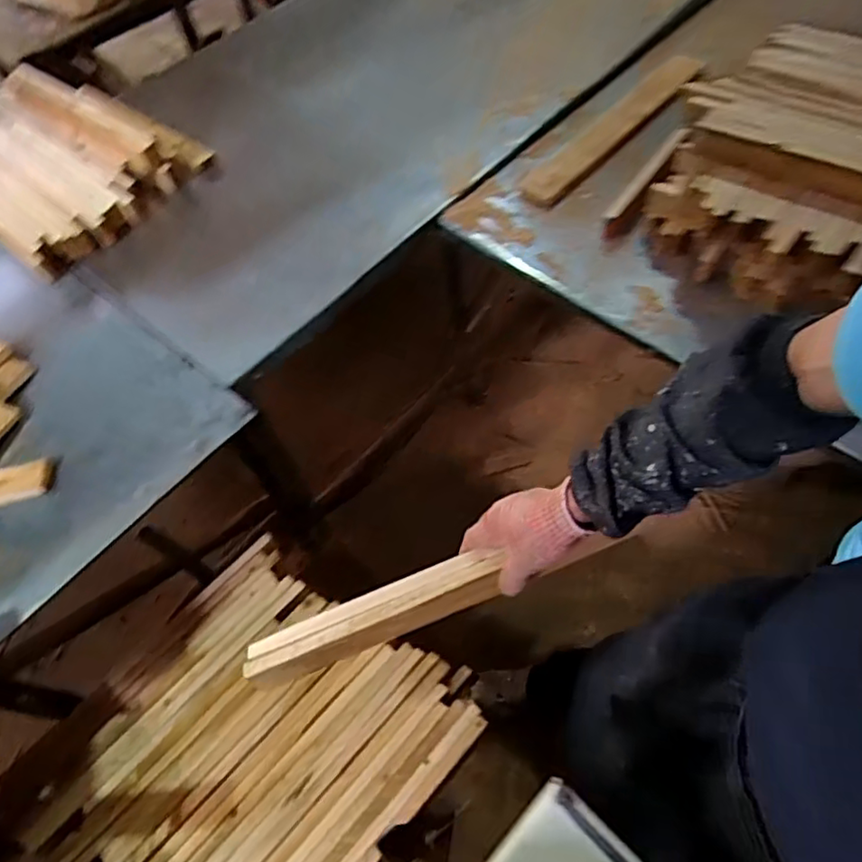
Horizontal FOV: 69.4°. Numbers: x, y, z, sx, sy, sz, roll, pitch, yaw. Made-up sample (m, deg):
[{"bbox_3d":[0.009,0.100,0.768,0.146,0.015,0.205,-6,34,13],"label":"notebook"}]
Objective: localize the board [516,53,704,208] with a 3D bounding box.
[{"bbox_3d":[0.384,-0.631,1.284,0.092,0.036,0.572,36,66,21],"label":"board"}]

